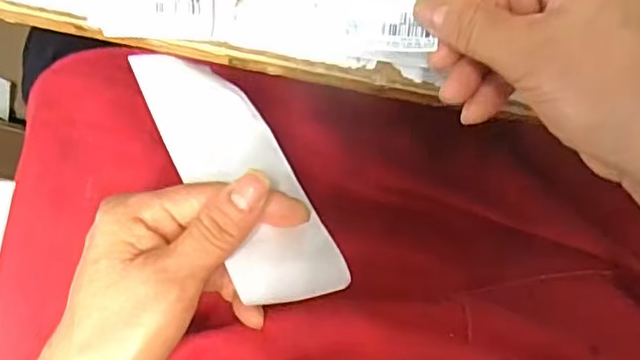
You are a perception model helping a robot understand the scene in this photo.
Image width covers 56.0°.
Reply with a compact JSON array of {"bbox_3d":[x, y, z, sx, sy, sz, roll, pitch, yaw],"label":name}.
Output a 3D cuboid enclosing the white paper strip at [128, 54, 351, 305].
[{"bbox_3d":[-0.041,-0.005,0.296,0.048,0.017,0.145,-32,77,-8],"label":"white paper strip"}]

